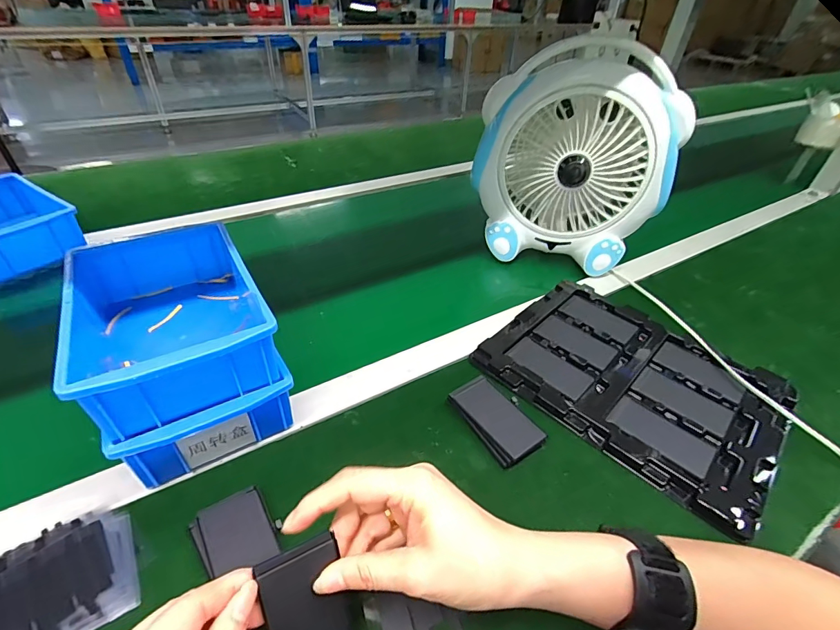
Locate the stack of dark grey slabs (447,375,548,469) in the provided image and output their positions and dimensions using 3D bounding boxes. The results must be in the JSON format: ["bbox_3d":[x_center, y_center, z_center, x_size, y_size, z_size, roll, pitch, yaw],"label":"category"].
[{"bbox_3d":[0.073,0.098,0.394,0.050,0.016,0.089,-21,46,-27],"label":"stack of dark grey slabs"}]

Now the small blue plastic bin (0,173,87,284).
[{"bbox_3d":[-0.579,-0.126,0.572,0.194,0.058,0.137,29,46,27],"label":"small blue plastic bin"}]

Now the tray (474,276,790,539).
[{"bbox_3d":[0.232,0.057,0.447,0.271,0.014,0.228,32,48,30],"label":"tray"}]

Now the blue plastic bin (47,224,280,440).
[{"bbox_3d":[-0.214,-0.002,0.355,0.127,0.071,0.195,-21,46,-27],"label":"blue plastic bin"}]

